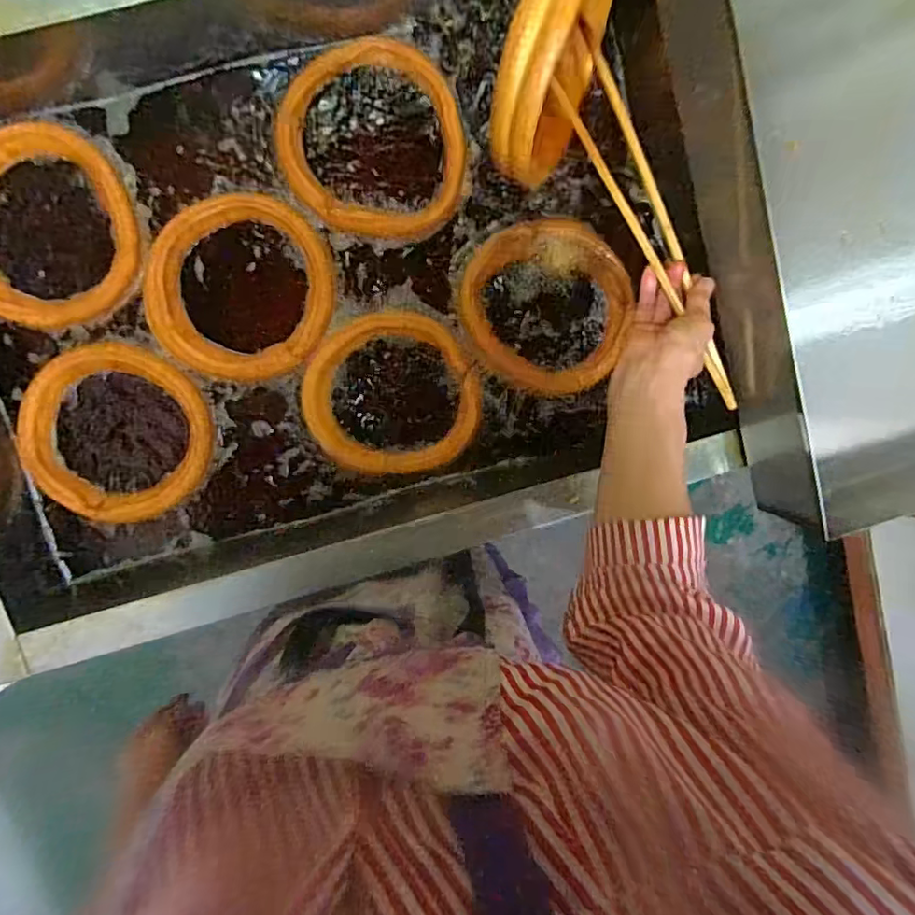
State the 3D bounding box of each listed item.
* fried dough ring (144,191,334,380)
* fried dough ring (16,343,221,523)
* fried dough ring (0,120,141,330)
[{"bbox_3d":[-0.224,-0.177,0.592,0.182,0.019,0.184,-1,98,-6],"label":"fried dough ring"},{"bbox_3d":[-0.356,-0.025,0.601,0.184,0.016,0.186,-1,98,-6],"label":"fried dough ring"},{"bbox_3d":[-0.416,-0.235,0.574,0.170,0.029,0.200,-10,98,-4],"label":"fried dough ring"}]

